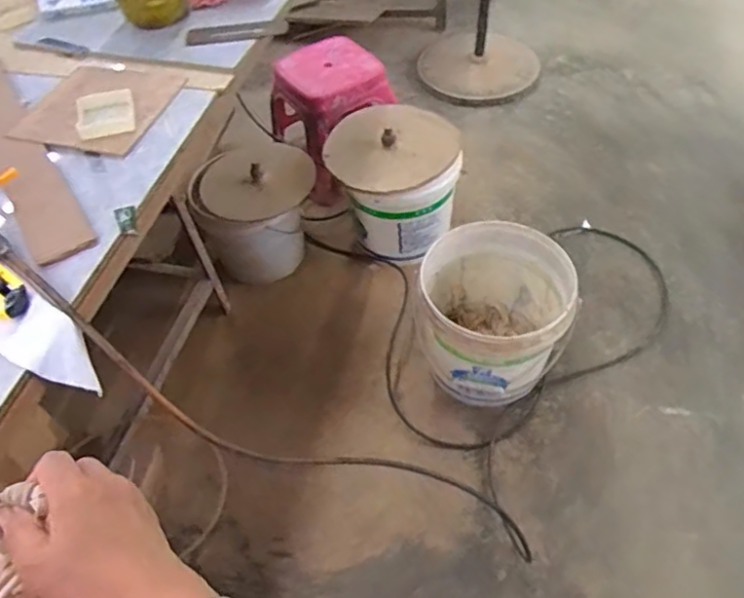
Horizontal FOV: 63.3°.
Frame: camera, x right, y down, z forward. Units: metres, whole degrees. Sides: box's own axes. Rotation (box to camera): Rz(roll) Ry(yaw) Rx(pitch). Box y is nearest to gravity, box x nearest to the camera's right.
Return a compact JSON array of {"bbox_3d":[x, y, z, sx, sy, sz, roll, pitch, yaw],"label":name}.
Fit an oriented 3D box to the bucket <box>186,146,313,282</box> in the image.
[{"bbox_3d":[-0.296,-0.224,1.533,0.285,0.268,0.300,-2,53,2],"label":"bucket"}]

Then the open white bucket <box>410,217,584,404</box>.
[{"bbox_3d":[0.248,0.031,1.295,0.294,0.288,0.330,-4,53,0],"label":"open white bucket"}]

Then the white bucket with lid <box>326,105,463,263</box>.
[{"bbox_3d":[0.057,-0.260,1.504,0.295,0.318,0.276,-2,53,2],"label":"white bucket with lid"}]

